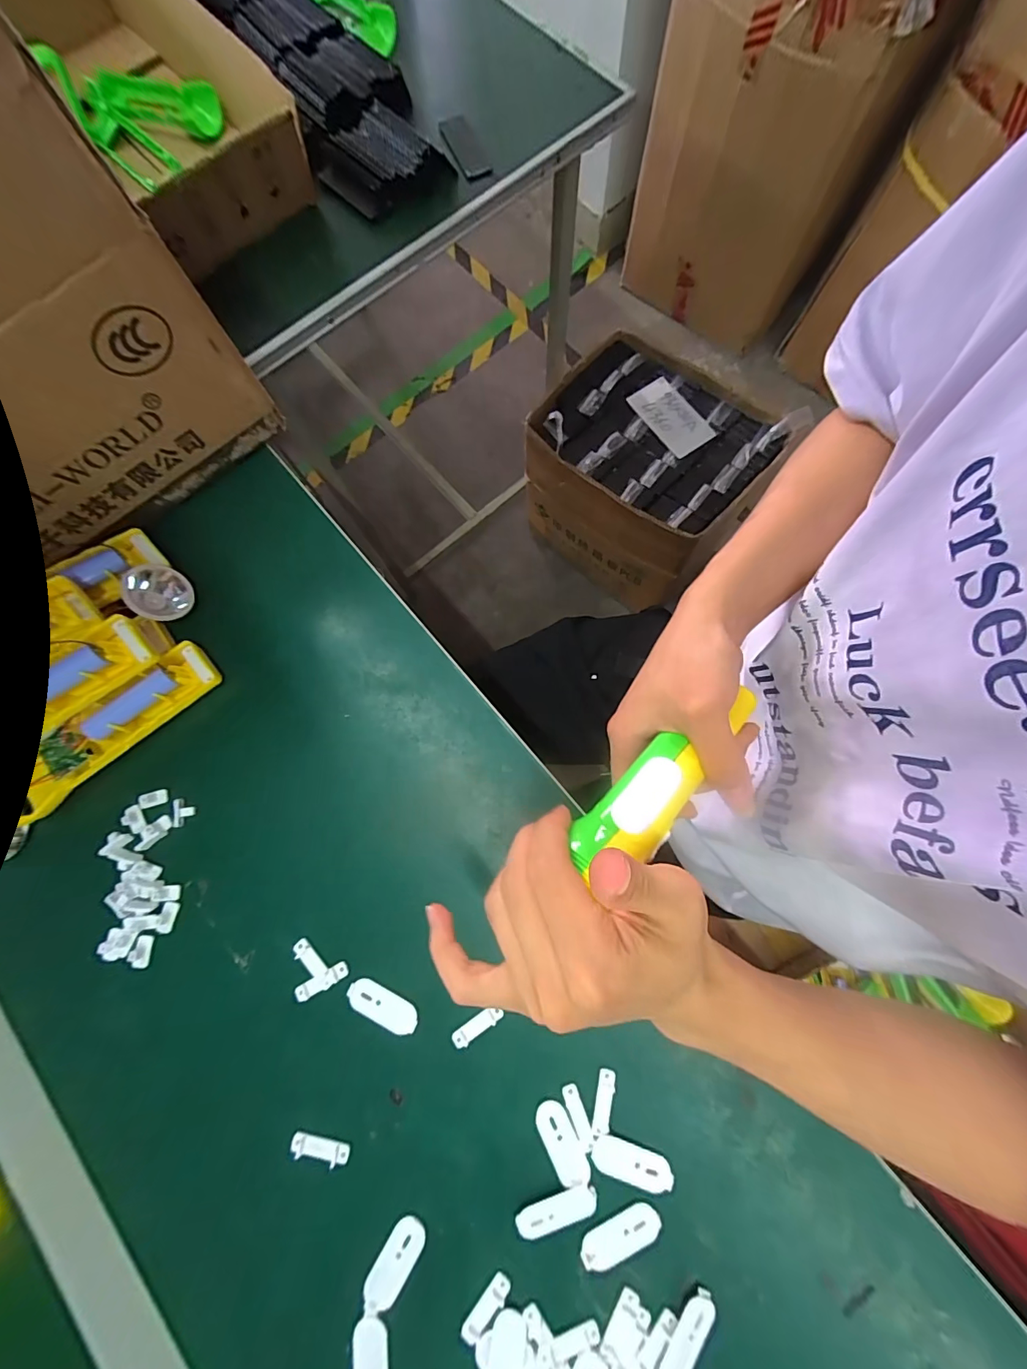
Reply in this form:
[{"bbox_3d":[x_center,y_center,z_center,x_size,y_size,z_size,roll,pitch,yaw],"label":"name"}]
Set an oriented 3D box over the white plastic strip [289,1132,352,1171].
[{"bbox_3d":[-0.124,0.297,0.281,0.037,0.004,0.011,12,79,3],"label":"white plastic strip"}]

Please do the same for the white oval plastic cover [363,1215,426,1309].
[{"bbox_3d":[-0.072,0.350,0.266,0.018,0.005,0.049,33,81,7],"label":"white oval plastic cover"}]

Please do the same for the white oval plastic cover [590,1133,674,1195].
[{"bbox_3d":[0.073,0.298,0.273,0.049,0.005,0.021,21,80,5],"label":"white oval plastic cover"}]

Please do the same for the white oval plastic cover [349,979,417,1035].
[{"bbox_3d":[-0.088,0.217,0.299,0.050,0.006,0.019,23,80,6],"label":"white oval plastic cover"}]

